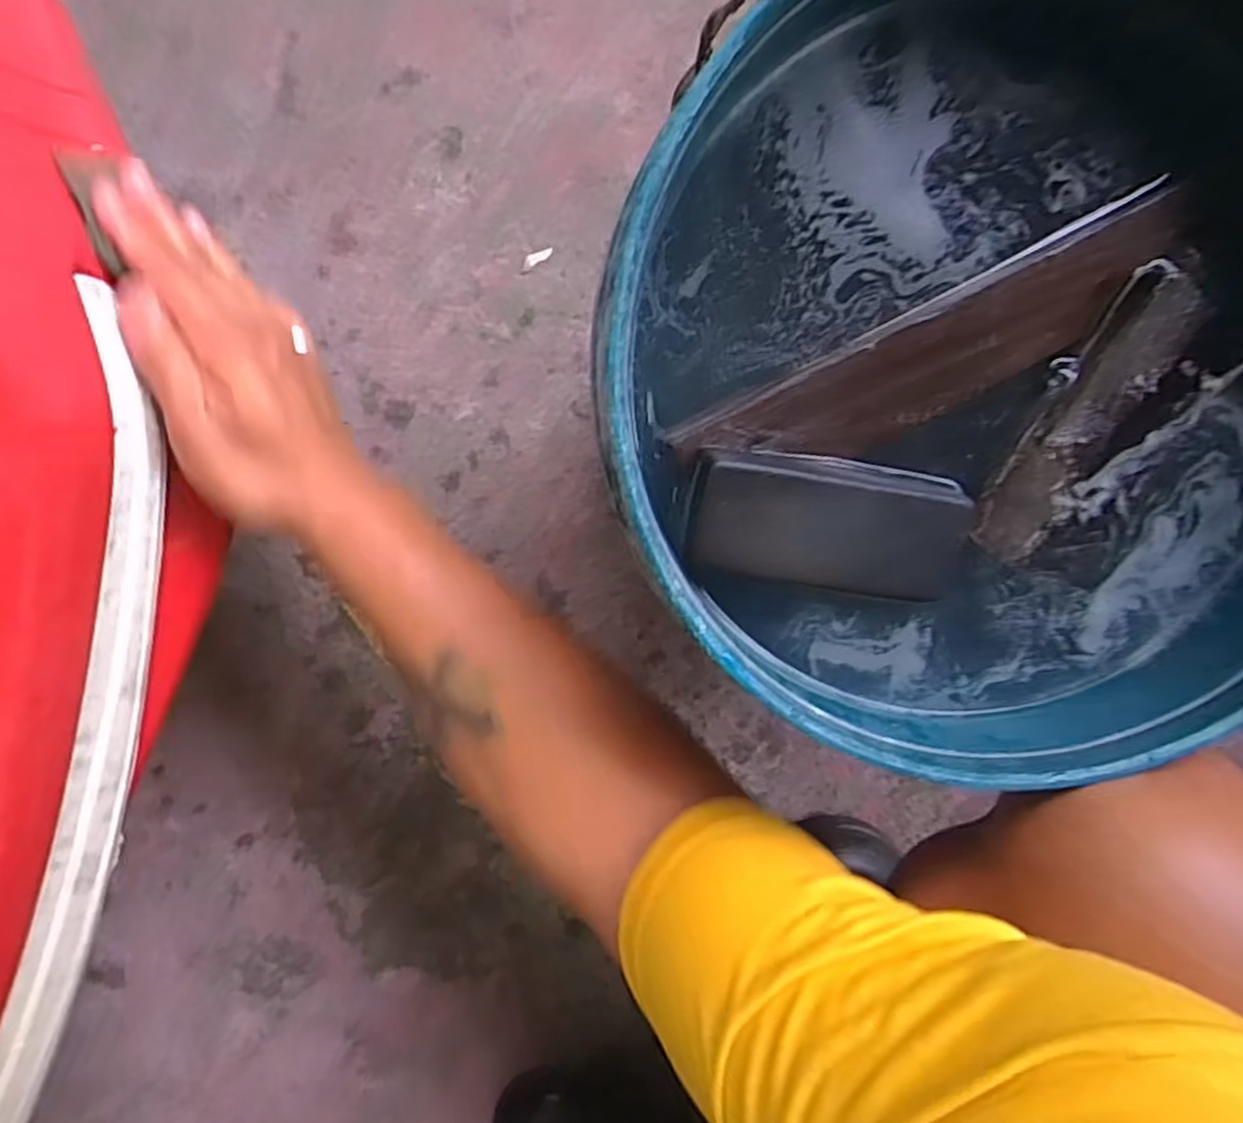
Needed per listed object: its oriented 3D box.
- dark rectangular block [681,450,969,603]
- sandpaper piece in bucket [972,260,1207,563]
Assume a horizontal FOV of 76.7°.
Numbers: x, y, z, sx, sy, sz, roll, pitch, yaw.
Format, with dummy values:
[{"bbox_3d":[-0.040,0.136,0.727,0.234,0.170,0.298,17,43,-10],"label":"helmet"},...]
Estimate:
[{"bbox_3d":[0.084,-0.013,0.310,0.115,0.025,0.048,10,98,-5],"label":"dark rectangular block"},{"bbox_3d":[0.190,-0.058,0.318,0.036,0.008,0.128,36,95,-9],"label":"sandpaper piece in bucket"}]

